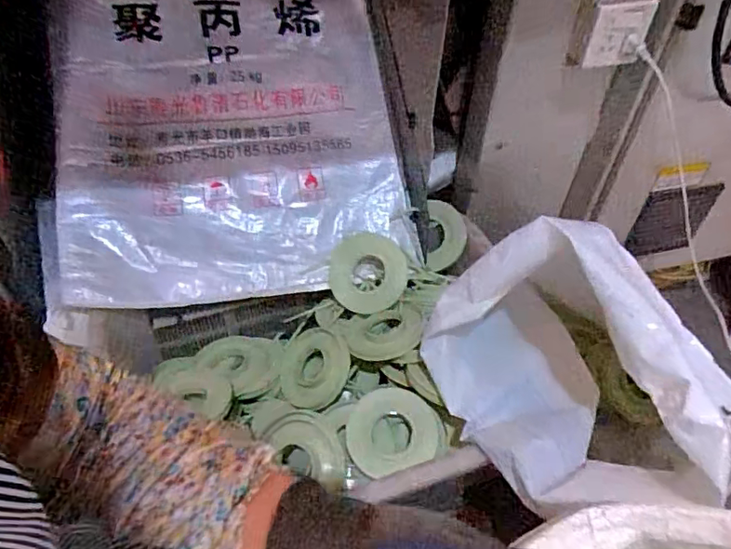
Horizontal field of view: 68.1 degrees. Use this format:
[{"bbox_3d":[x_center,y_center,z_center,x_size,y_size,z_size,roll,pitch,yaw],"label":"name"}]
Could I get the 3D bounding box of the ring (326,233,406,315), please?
[{"bbox_3d":[0.002,-0.002,0.905,0.130,0.013,0.129,0,88,13],"label":"ring"}]

